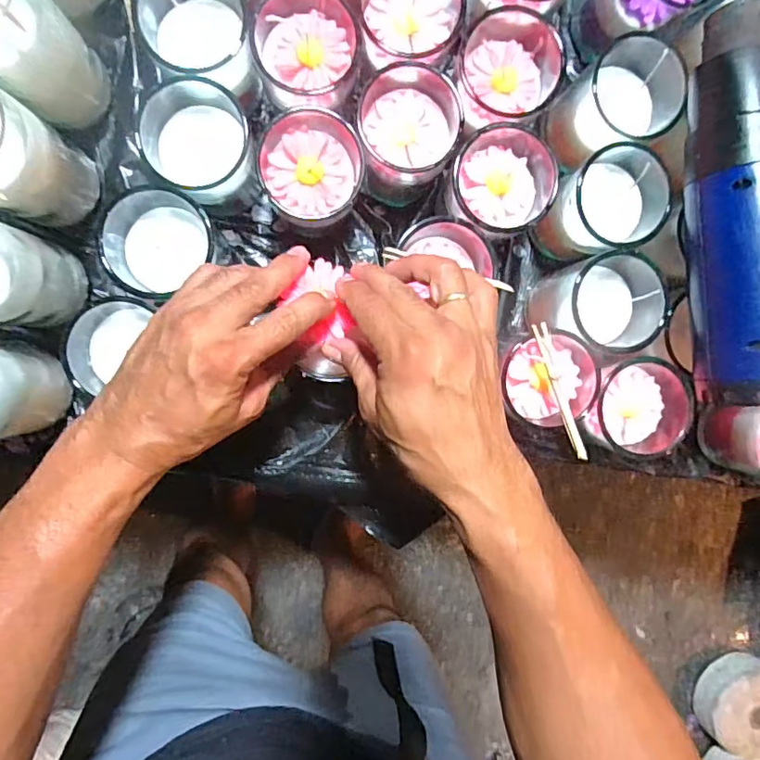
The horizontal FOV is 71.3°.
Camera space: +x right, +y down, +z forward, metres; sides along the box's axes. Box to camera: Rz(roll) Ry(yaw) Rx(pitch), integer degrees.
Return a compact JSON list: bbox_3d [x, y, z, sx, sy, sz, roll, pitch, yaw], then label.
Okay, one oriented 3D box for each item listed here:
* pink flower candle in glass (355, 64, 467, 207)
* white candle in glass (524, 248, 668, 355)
[{"bbox_3d":[0.017,-0.185,0.402,0.076,0.072,0.083,16,92,-7],"label":"pink flower candle in glass"},{"bbox_3d":[0.169,-0.061,0.423,0.082,0.084,0.073,21,91,-7],"label":"white candle in glass"}]

